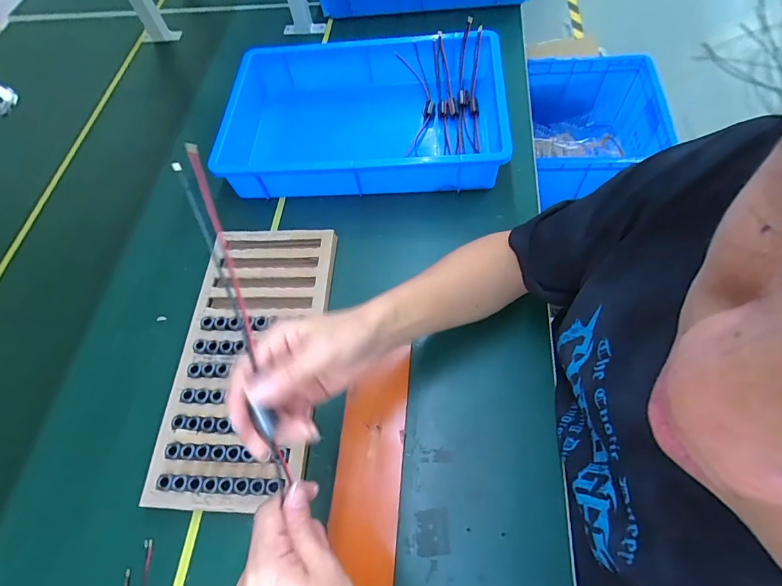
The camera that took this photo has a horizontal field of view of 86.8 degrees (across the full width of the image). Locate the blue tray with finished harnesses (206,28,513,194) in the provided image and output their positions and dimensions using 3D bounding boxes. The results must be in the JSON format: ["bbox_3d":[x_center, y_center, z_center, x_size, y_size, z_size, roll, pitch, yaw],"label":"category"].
[{"bbox_3d":[-0.037,-0.281,0.665,0.406,0.105,0.269,-1,62,5],"label":"blue tray with finished harnesses"}]

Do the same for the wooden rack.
[{"bbox_3d":[-0.178,0.074,0.526,0.167,0.031,0.358,3,62,7],"label":"wooden rack"}]

